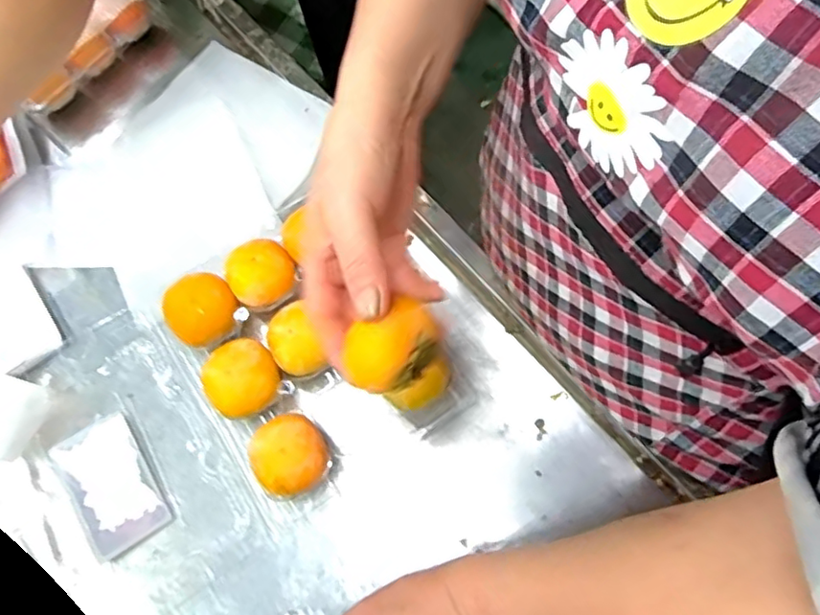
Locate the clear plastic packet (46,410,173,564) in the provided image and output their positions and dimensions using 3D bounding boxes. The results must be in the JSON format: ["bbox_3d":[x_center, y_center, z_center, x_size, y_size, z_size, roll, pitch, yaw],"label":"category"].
[{"bbox_3d":[-0.231,0.136,0.459,0.059,0.007,0.099,-32,74,-13],"label":"clear plastic packet"}]

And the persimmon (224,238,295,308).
[{"bbox_3d":[-0.122,-0.029,0.478,0.051,0.034,0.052,1,70,-2],"label":"persimmon"}]

